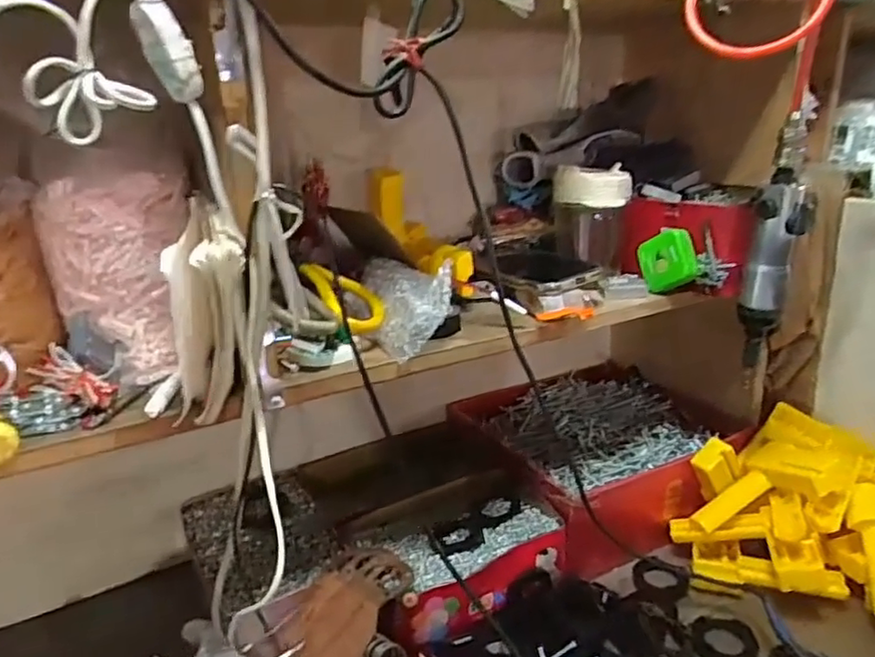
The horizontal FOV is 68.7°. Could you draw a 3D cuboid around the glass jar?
[{"bbox_3d":[0.168,-0.118,0.702,0.076,0.109,0.076,2,20,11],"label":"glass jar"}]

